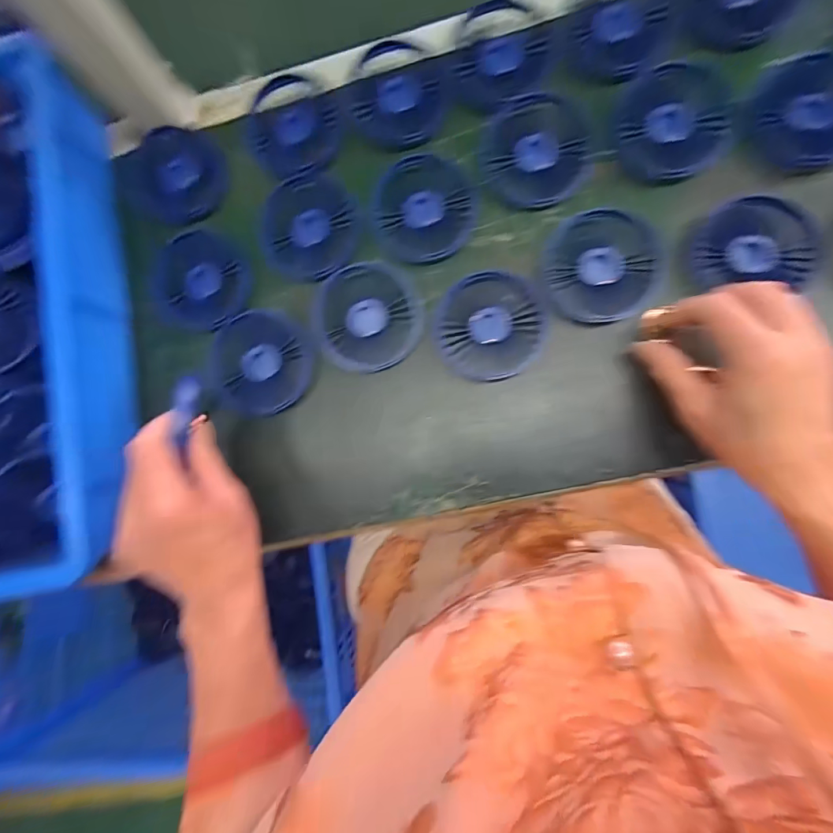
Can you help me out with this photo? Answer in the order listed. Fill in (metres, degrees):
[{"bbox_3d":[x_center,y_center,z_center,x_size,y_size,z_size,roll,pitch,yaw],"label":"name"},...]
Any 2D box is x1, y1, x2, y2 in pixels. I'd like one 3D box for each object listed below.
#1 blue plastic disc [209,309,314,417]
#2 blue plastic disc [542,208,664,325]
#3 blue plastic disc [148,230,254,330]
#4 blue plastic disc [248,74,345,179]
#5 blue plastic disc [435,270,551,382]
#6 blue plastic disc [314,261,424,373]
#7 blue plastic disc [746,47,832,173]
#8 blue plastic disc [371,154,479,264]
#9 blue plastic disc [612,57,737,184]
[{"bbox_3d":[-0.135,-0.046,0.349,0.089,0.012,0.088,0,86,6],"label":"blue plastic disc"},{"bbox_3d":[0.147,-0.120,0.320,0.083,0.007,0.088,0,86,6],"label":"blue plastic disc"},{"bbox_3d":[-0.196,-0.125,0.365,0.086,0.012,0.091,0,86,6],"label":"blue plastic disc"},{"bbox_3d":[-0.111,-0.255,0.359,0.088,0.007,0.085,0,86,6],"label":"blue plastic disc"},{"bbox_3d":[0.060,-0.074,0.329,0.088,0.004,0.087,0,86,6],"label":"blue plastic disc"},{"bbox_3d":[-0.041,-0.086,0.343,0.087,0.009,0.091,0,86,6],"label":"blue plastic disc"},{"bbox_3d":[0.304,-0.239,0.309,0.085,0.014,0.095,6,87,7],"label":"blue plastic disc"},{"bbox_3d":[0.007,-0.176,0.344,0.085,0.008,0.089,0,86,6],"label":"blue plastic disc"},{"bbox_3d":[0.202,-0.231,0.317,0.085,0.009,0.090,0,86,6],"label":"blue plastic disc"}]

